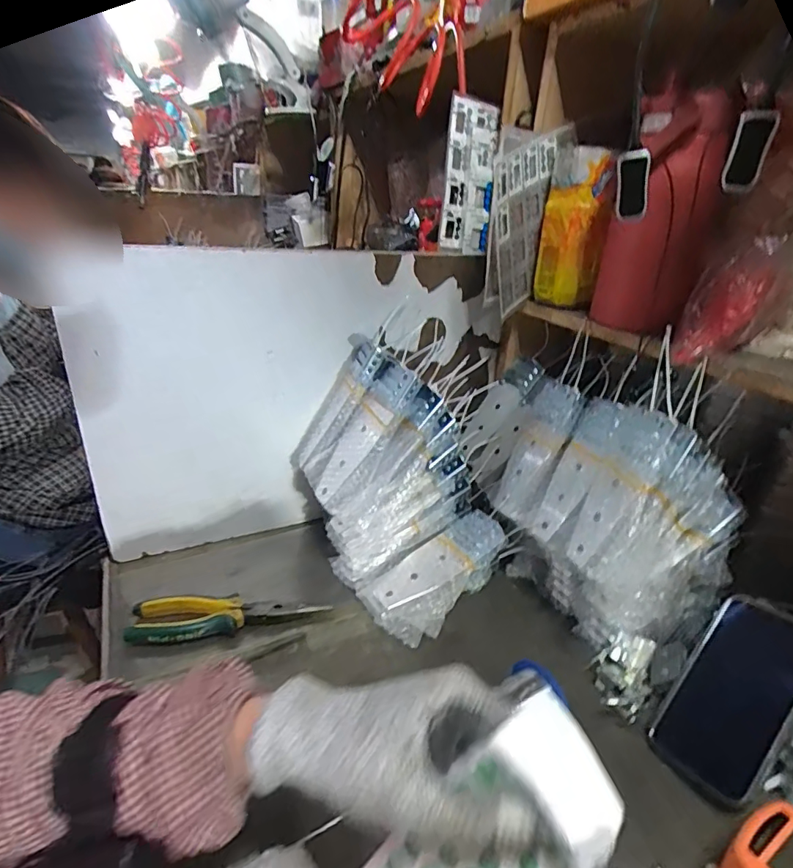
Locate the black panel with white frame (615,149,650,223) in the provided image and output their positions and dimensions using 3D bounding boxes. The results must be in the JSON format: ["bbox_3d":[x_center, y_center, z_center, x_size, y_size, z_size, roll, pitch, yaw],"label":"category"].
[{"bbox_3d":[0.210,-0.220,0.431,0.025,0.058,0.008,-5,36,17],"label":"black panel with white frame"}]

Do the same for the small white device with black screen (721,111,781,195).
[{"bbox_3d":[0.278,-0.222,0.382,0.024,0.054,0.013,15,29,22],"label":"small white device with black screen"}]

